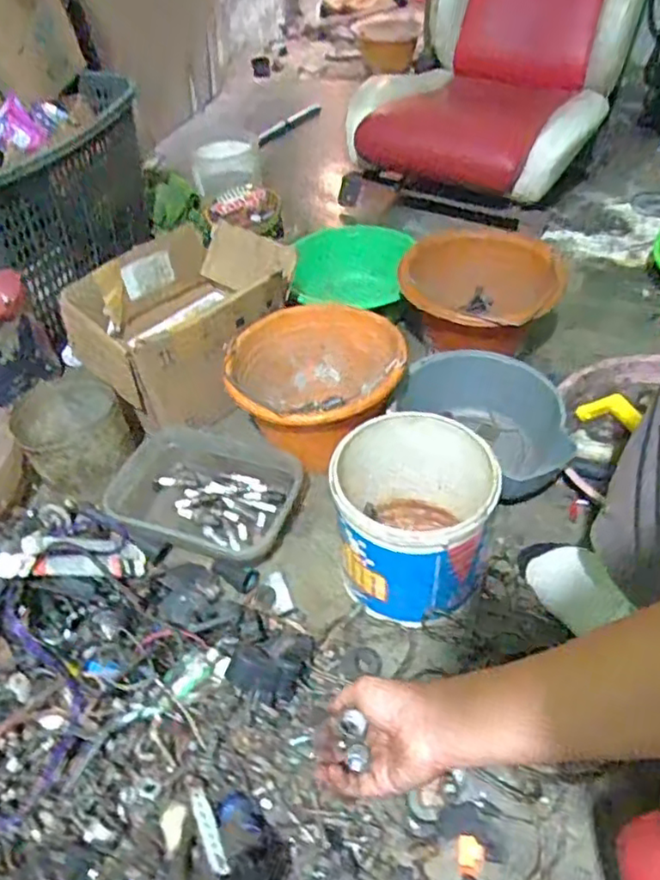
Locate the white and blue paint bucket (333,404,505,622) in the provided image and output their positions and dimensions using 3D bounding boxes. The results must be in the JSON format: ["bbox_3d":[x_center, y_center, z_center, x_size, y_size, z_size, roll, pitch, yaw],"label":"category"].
[{"bbox_3d":[0.098,0.096,0.772,0.177,0.208,0.177,-3,46,3],"label":"white and blue paint bucket"}]

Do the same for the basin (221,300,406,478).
[{"bbox_3d":[-0.014,-0.063,0.934,0.235,0.174,0.225,-3,46,3],"label":"basin"}]

